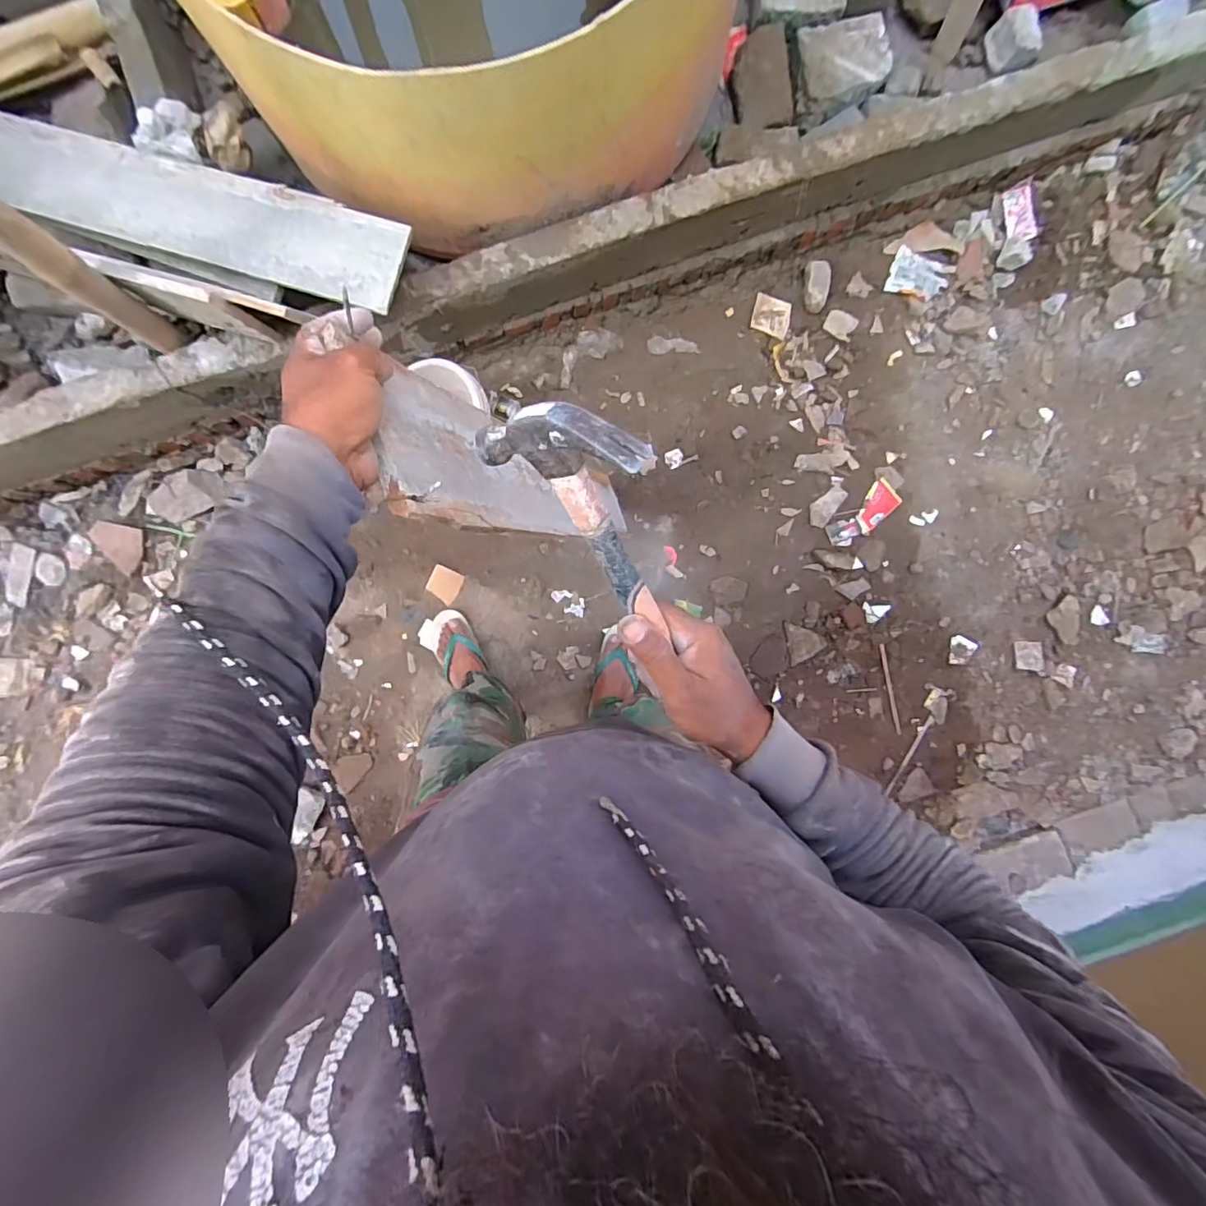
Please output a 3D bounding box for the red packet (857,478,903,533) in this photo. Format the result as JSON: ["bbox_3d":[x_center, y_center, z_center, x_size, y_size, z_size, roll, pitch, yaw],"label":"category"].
[{"bbox_3d":[0.736,-0.261,1.452,0.134,0.014,0.086,-42,91,-1],"label":"red packet"}]

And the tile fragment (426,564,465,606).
[{"bbox_3d":[-0.414,-0.048,1.401,0.079,0.006,0.084,26,90,-2],"label":"tile fragment"}]

